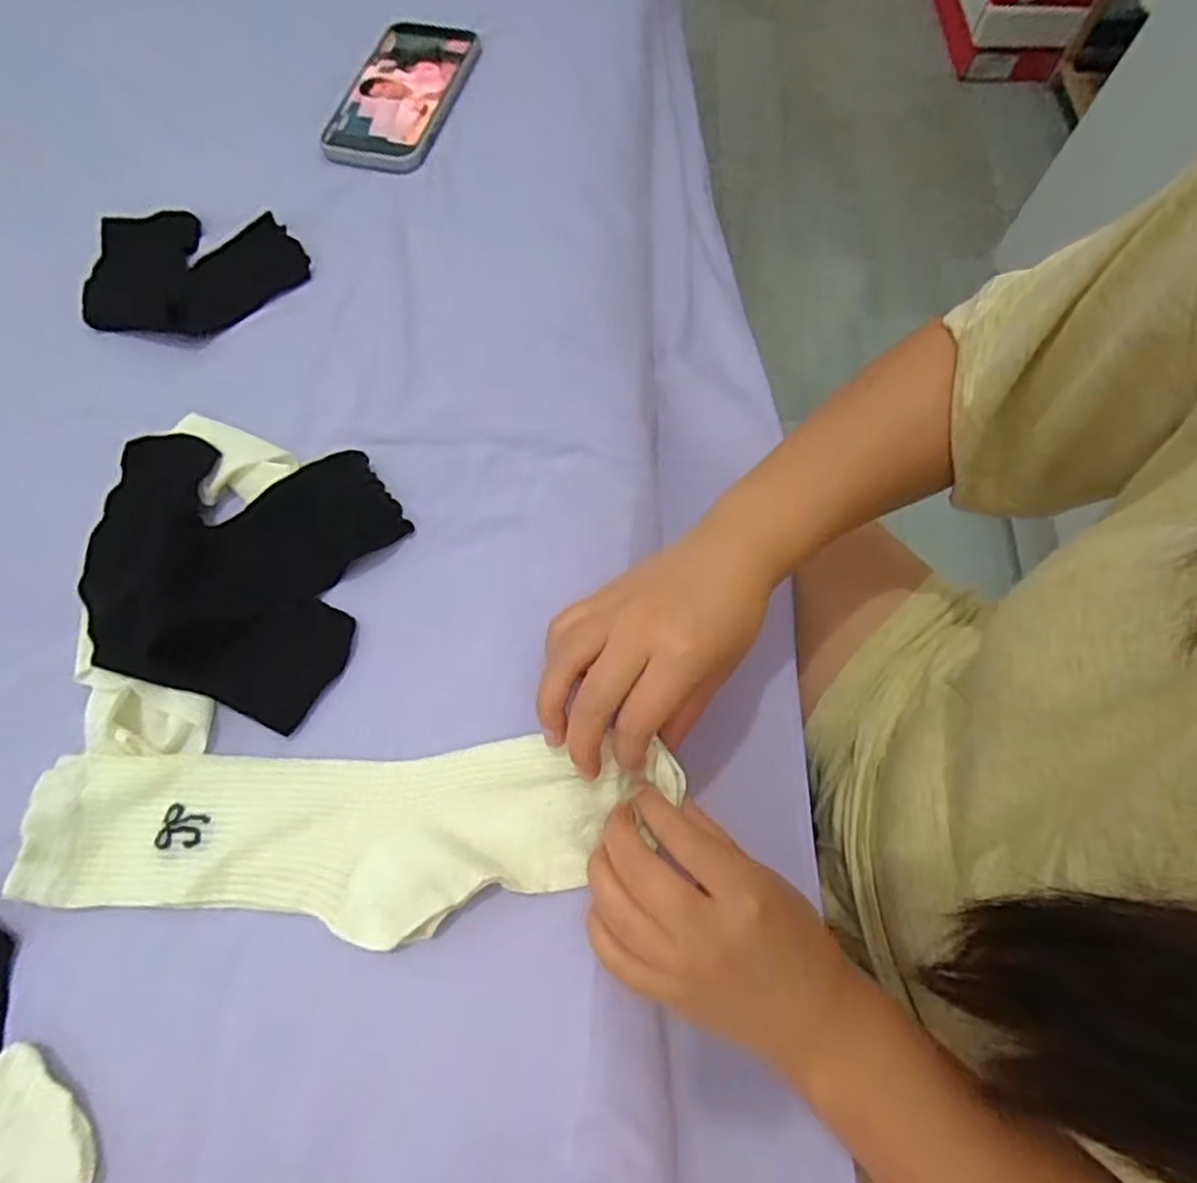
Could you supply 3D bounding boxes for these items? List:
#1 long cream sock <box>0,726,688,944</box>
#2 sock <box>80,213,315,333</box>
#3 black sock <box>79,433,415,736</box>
[{"bbox_3d":[-0.115,0.116,0.310,0.299,0.020,0.082,-2,68,-1],"label":"long cream sock"},{"bbox_3d":[-0.271,-0.218,0.442,0.143,0.011,0.102,6,69,2],"label":"sock"},{"bbox_3d":[-0.205,-0.020,0.354,0.163,0.029,0.143,17,70,6],"label":"black sock"}]

